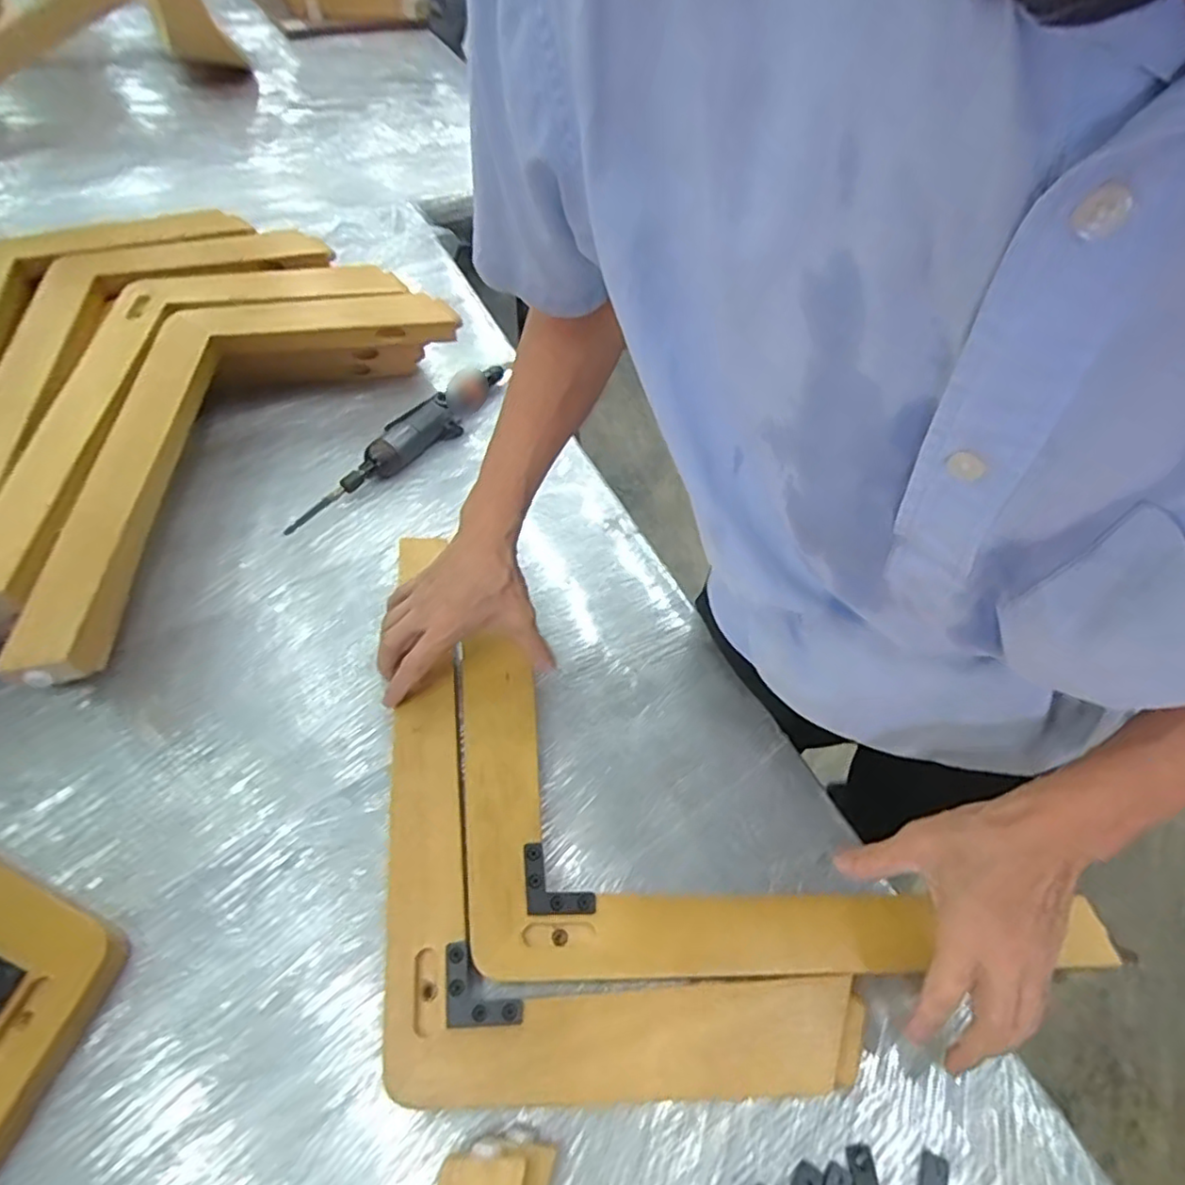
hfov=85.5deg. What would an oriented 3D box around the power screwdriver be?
[{"bbox_3d":[-0.213,-0.176,0.737,0.053,0.035,0.341,34,60,19],"label":"power screwdriver"}]

